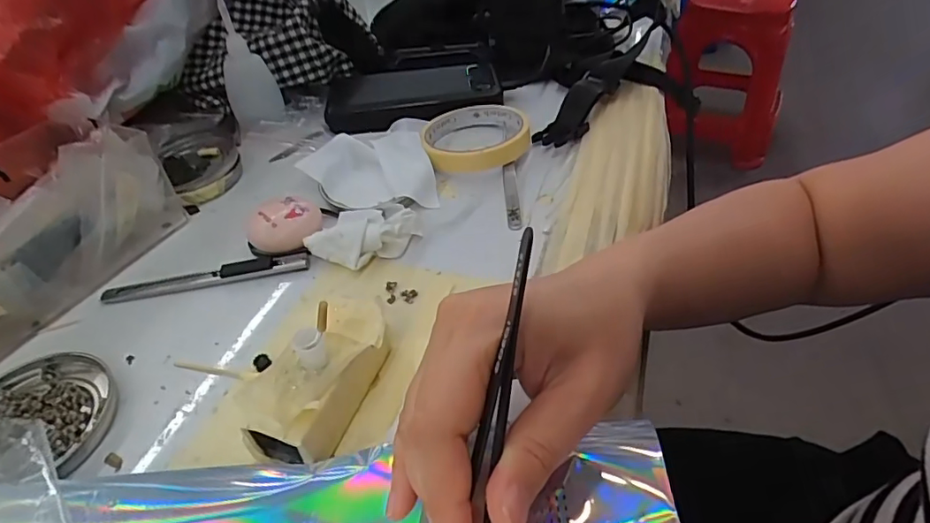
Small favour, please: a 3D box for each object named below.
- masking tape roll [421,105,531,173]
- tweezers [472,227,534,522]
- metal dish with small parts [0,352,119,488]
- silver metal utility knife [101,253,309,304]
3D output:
[{"bbox_3d":[0.008,-0.099,0.418,0.085,0.025,0.090,-3,43,3],"label":"masking tape roll"},{"bbox_3d":[0.011,0.056,0.170,0.005,0.132,0.007,8,7,15],"label":"tweezers"},{"bbox_3d":[-0.222,0.080,0.263,0.082,0.007,0.071,-10,43,-5],"label":"metal dish with small parts"},{"bbox_3d":[-0.164,0.010,0.330,0.126,0.008,0.015,-10,43,-5],"label":"silver metal utility knife"}]

